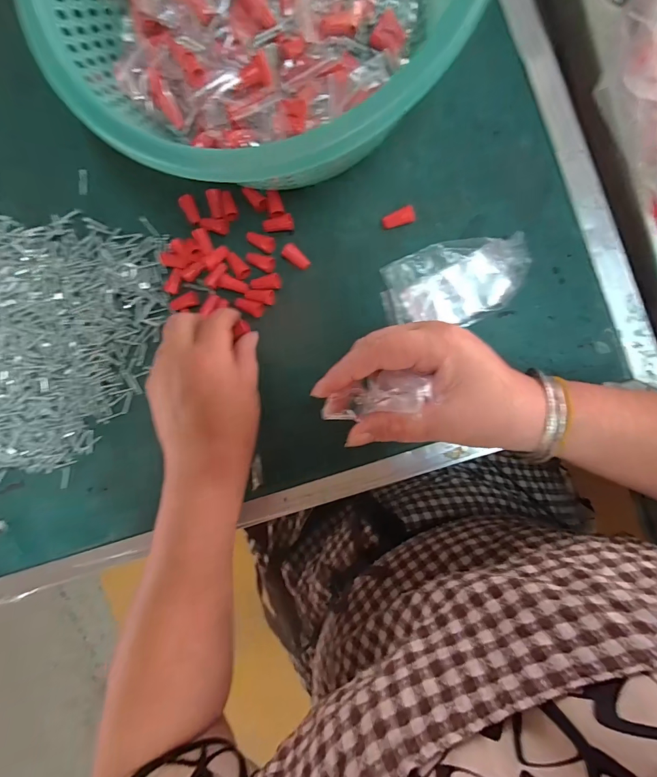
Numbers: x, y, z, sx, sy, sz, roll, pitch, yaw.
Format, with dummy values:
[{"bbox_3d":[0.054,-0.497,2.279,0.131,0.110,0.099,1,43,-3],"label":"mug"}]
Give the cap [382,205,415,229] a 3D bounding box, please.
[{"bbox_3d":[0.055,-0.132,0.301,0.025,0.010,0.010,-16,89,5],"label":"cap"}]

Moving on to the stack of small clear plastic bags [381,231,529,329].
[{"bbox_3d":[0.095,-0.081,0.296,0.103,0.012,0.059,-2,91,5],"label":"stack of small clear plastic bags"}]

